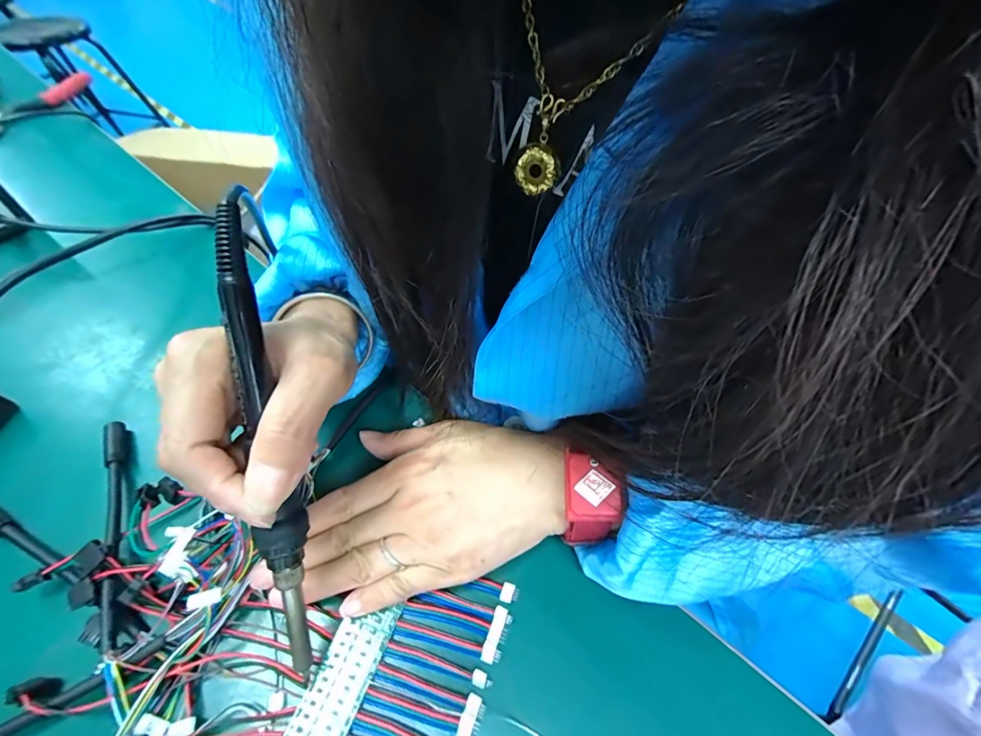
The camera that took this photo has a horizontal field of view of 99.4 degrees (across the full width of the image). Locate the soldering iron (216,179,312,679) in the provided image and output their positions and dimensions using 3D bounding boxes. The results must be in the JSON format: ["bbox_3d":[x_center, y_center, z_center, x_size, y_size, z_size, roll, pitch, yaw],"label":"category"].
[{"bbox_3d":[-0.093,0.032,0.174,0.016,0.014,0.205,-6,97,-7],"label":"soldering iron"}]

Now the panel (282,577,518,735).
[{"bbox_3d":[-0.040,0.145,0.202,0.078,0.008,0.096,17,55,11],"label":"panel"}]

